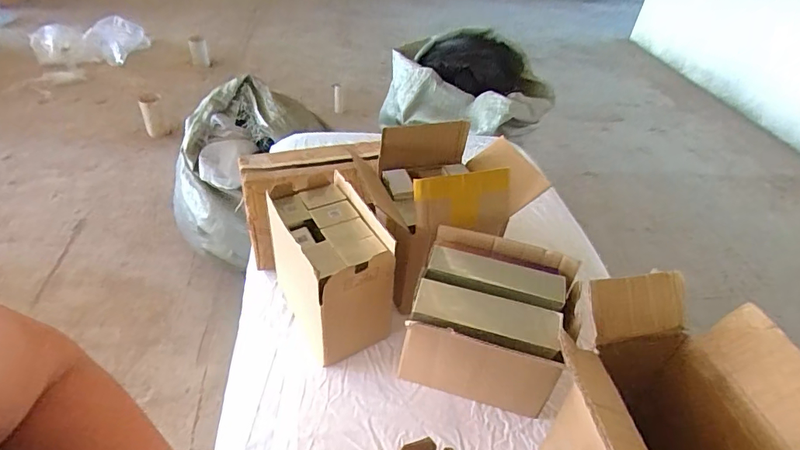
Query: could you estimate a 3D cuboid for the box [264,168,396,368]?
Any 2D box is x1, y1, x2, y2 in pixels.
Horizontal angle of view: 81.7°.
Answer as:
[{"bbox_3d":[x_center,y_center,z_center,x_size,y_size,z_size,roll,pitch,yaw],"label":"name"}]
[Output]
[{"bbox_3d":[-0.122,0.068,0.804,0.136,0.209,0.259,-16,45,-27],"label":"box"}]

